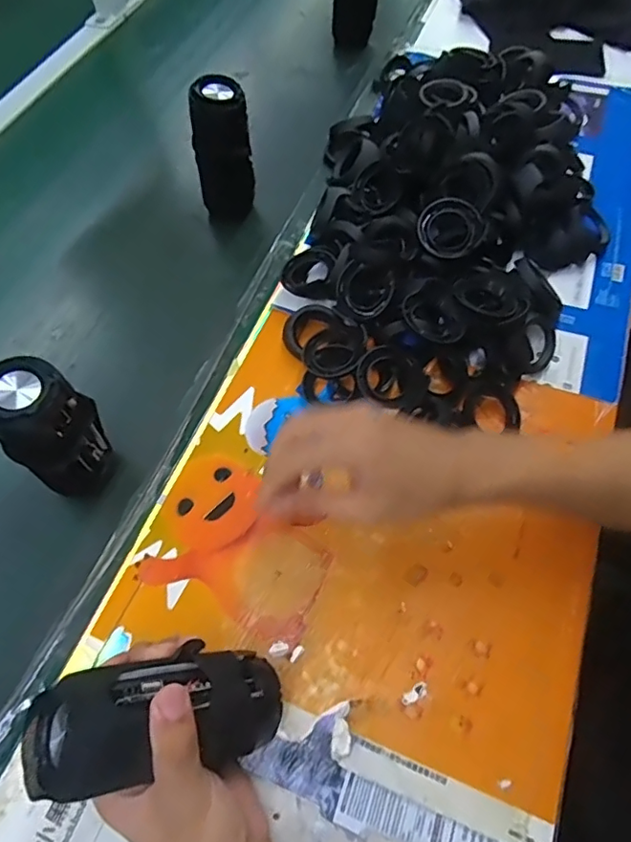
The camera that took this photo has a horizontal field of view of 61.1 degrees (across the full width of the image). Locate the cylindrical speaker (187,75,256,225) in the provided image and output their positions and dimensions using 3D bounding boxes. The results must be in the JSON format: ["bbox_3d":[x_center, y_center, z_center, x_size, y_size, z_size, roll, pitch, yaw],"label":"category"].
[{"bbox_3d":[-0.109,-0.321,0.639,0.066,0.150,0.053,-9,61,-1],"label":"cylindrical speaker"}]

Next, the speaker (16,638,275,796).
[{"bbox_3d":[-0.092,0.182,0.334,0.152,0.053,0.066,3,56,-30],"label":"speaker"}]

